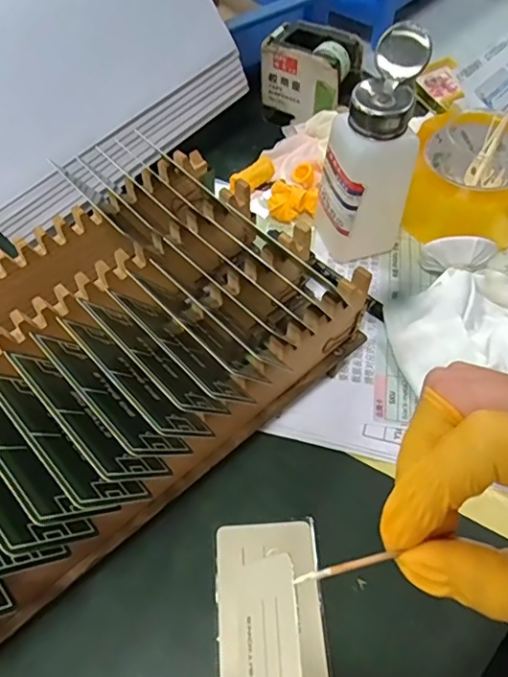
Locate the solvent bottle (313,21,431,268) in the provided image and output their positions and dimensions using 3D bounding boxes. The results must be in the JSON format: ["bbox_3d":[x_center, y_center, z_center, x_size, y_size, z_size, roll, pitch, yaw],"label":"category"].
[{"bbox_3d":[0.081,-0.122,0.371,0.064,0.147,0.068,13,56,8],"label":"solvent bottle"}]

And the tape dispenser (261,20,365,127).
[{"bbox_3d":[0.056,-0.240,0.495,0.085,0.071,0.053,29,61,18],"label":"tape dispenser"}]

